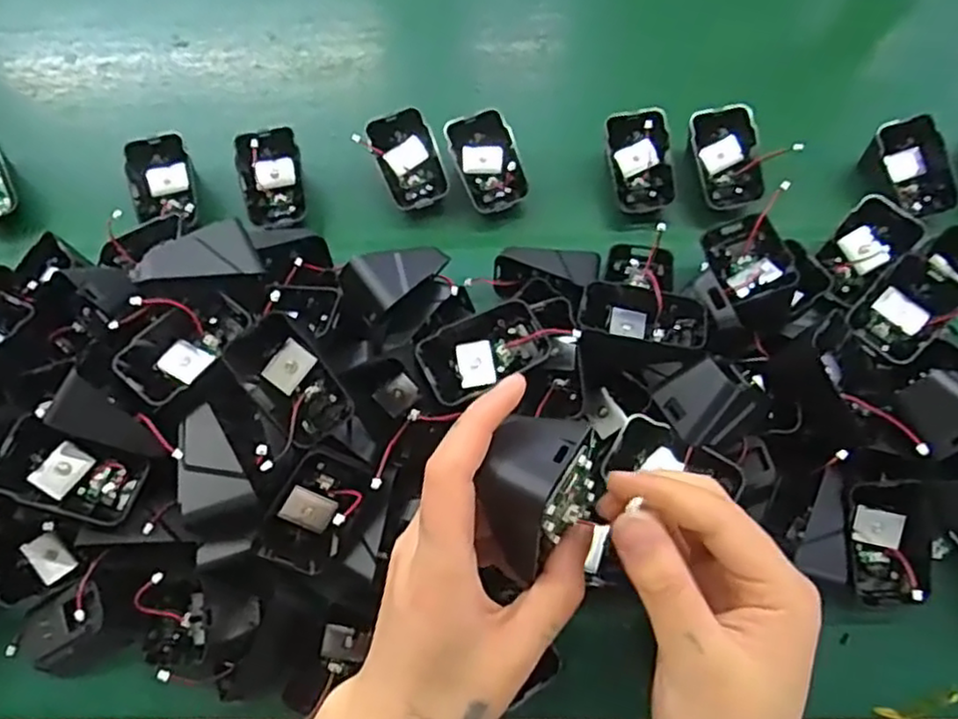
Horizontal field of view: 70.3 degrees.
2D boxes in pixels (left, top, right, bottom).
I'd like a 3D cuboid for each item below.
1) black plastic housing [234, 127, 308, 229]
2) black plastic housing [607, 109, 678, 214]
[{"bbox_3d":[-0.147,-0.130,0.482,0.042,0.022,0.067,-12,97,-14],"label":"black plastic housing"},{"bbox_3d":[0.114,-0.140,0.481,0.044,0.019,0.069,-8,100,-1],"label":"black plastic housing"}]

